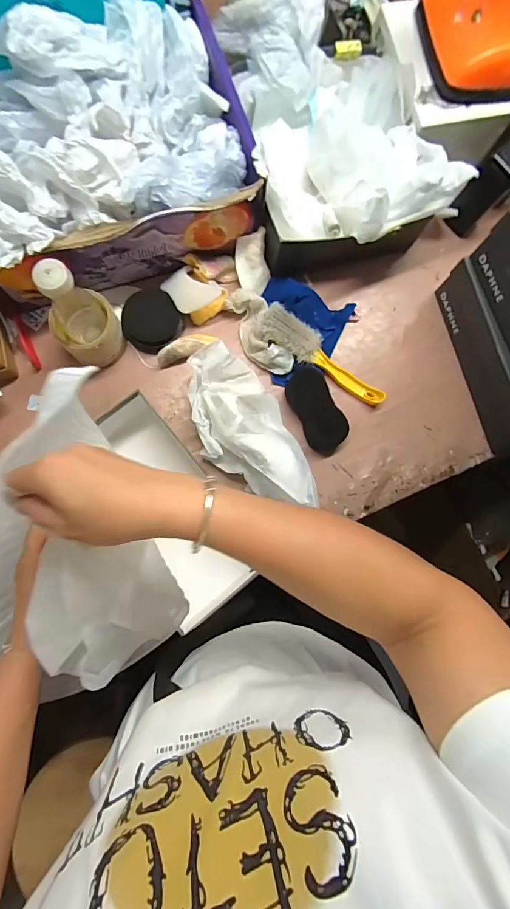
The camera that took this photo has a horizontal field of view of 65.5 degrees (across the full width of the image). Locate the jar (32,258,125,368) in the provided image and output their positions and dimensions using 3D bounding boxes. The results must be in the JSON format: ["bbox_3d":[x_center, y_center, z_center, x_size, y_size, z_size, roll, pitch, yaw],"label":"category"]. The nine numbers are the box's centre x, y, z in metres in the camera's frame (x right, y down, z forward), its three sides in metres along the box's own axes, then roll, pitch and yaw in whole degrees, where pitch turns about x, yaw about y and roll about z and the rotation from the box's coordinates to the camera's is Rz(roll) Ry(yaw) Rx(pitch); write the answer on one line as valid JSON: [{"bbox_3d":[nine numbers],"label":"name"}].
[{"bbox_3d":[-0.235,-0.181,0.534,0.085,0.175,0.069,-30,86,-8],"label":"jar"}]

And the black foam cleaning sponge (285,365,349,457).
[{"bbox_3d":[0.097,-0.070,0.621,0.060,0.029,0.137,-25,86,-7],"label":"black foam cleaning sponge"}]

